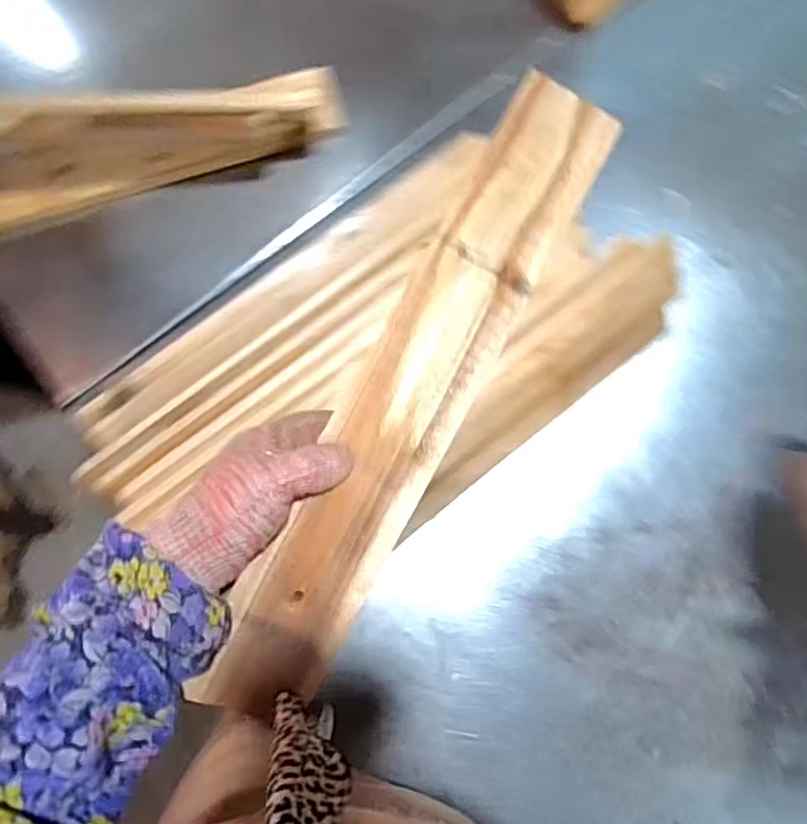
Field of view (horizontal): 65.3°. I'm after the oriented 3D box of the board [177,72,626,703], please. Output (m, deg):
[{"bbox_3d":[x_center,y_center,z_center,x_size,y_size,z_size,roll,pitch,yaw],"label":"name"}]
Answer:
[{"bbox_3d":[0.012,-0.019,0.429,0.072,0.019,0.469,28,83,6],"label":"board"}]

